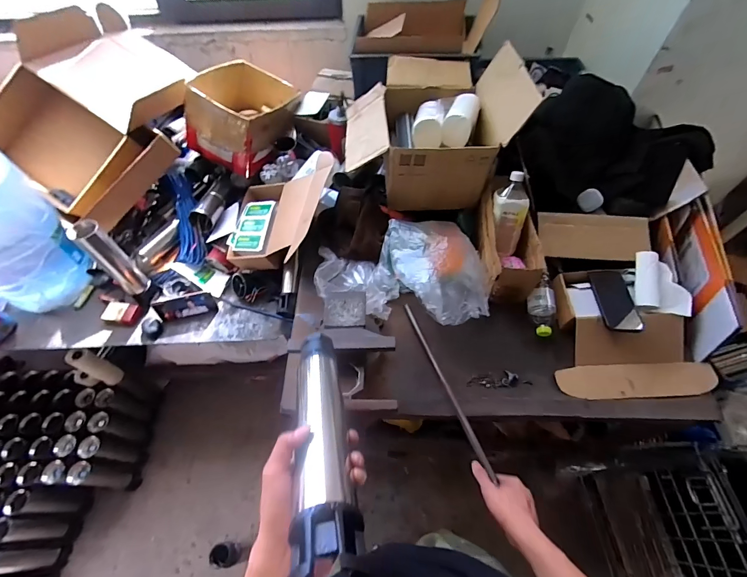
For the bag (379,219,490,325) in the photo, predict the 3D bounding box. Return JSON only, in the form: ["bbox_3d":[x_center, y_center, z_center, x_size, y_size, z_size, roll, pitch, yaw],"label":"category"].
[{"bbox_3d":[0.158,-0.058,0.867,0.207,0.133,0.286,-30,62,-17],"label":"bag"}]

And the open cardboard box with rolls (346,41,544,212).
[{"bbox_3d":[0.140,-0.481,0.969,0.415,0.267,0.426,-2,58,-1],"label":"open cardboard box with rolls"}]

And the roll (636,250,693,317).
[{"bbox_3d":[0.690,-0.007,0.854,0.118,0.050,0.136,13,79,8],"label":"roll"}]

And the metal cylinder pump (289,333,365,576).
[{"bbox_3d":[-0.063,0.165,0.432,0.066,0.059,0.351,-9,26,-5],"label":"metal cylinder pump"}]

